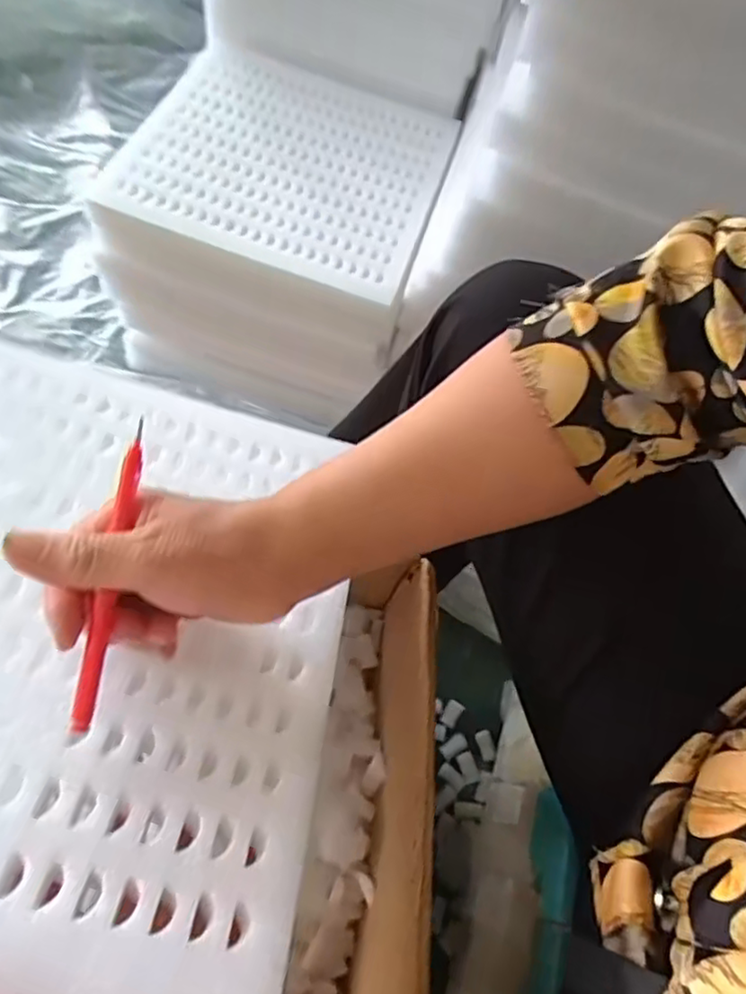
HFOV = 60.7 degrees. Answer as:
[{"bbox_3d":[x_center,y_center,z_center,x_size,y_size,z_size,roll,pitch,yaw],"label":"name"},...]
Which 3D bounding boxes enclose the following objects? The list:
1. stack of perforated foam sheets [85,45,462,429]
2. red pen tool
[{"bbox_3d":[-0.100,-0.342,0.812,0.342,0.211,0.377,16,62,8],"label":"stack of perforated foam sheets"},{"bbox_3d":[-0.117,0.033,0.284,0.009,0.011,0.135,9,85,4],"label":"red pen tool"}]

